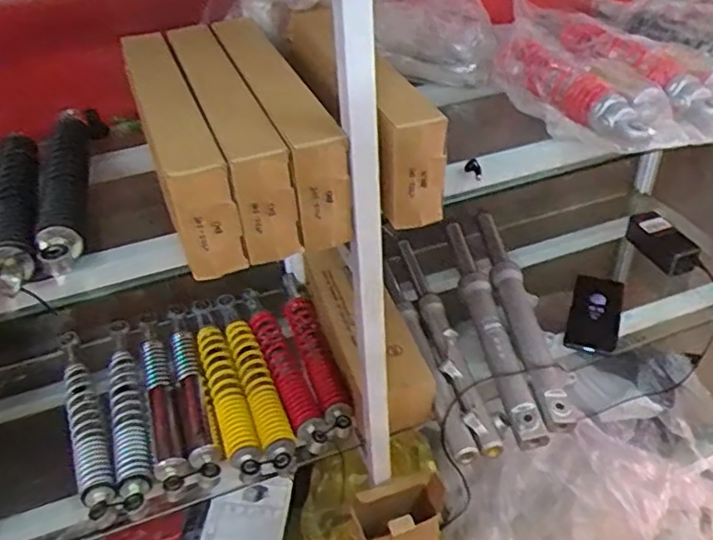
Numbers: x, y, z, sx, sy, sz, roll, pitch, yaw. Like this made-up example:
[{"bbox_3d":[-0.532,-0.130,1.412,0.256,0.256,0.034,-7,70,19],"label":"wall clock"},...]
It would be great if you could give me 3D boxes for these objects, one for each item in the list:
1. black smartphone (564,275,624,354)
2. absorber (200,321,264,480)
[{"bbox_3d":[0.382,0.071,1.008,0.078,0.015,0.149,16,53,13],"label":"black smartphone"},{"bbox_3d":[-0.180,0.182,0.886,0.046,0.038,0.260,-17,40,-15],"label":"absorber"}]

